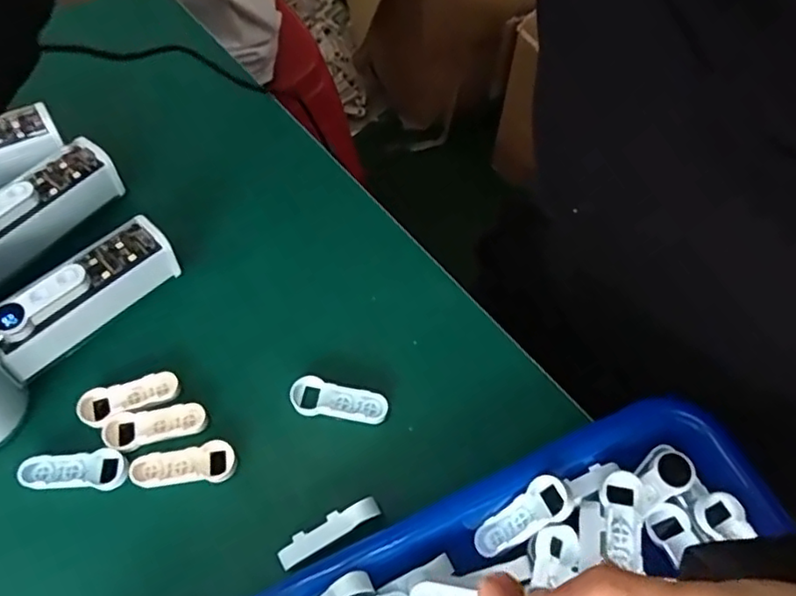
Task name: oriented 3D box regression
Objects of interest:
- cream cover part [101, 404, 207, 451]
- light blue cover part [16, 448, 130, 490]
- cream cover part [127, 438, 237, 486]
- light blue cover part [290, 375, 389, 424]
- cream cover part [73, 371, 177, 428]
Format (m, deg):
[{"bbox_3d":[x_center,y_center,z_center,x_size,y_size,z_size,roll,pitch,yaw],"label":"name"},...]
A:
[{"bbox_3d":[-0.125,0.065,0.323,0.051,0.004,0.016,-9,63,-4],"label":"cream cover part"},{"bbox_3d":[-0.161,0.086,0.313,0.050,0.004,0.018,-5,63,-2],"label":"light blue cover part"},{"bbox_3d":[-0.107,0.085,0.316,0.050,0.008,0.019,-10,63,-5],"label":"cream cover part"},{"bbox_3d":[-0.031,0.054,0.331,0.051,0.006,0.018,9,63,5],"label":"light blue cover part"},{"bbox_3d":[-0.141,0.052,0.329,0.050,0.004,0.020,-18,64,-9],"label":"cream cover part"}]

